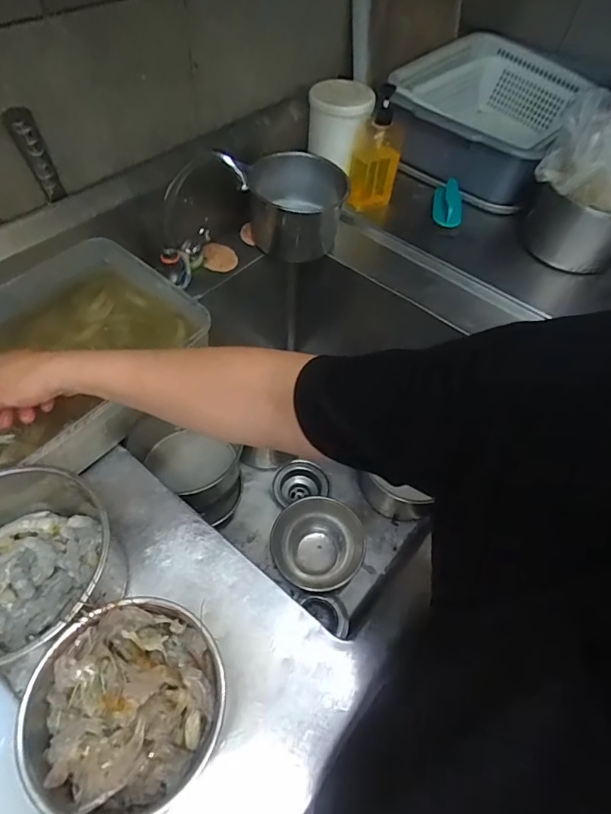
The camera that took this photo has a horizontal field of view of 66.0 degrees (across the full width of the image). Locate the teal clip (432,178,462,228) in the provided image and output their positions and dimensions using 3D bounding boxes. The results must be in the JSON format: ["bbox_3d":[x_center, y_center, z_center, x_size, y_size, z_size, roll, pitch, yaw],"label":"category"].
[{"bbox_3d":[0.275,-0.397,0.907,0.053,0.037,0.107,13,55,3],"label":"teal clip"}]

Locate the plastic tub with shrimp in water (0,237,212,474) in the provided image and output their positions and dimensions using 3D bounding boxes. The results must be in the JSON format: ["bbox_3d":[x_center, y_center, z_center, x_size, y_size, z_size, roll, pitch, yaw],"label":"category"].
[{"bbox_3d":[-0.323,-0.060,0.598,0.248,0.089,0.355,34,59,18],"label":"plastic tub with shrimp in water"}]

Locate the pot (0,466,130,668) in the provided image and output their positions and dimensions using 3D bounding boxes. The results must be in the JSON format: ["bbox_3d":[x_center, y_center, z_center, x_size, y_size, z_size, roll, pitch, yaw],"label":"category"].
[{"bbox_3d":[-0.281,0.166,0.459,0.177,0.111,0.166,3,55,-4],"label":"pot"}]

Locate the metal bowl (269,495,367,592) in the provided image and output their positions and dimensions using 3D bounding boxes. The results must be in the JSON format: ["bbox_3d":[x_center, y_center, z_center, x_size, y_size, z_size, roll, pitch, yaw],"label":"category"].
[{"bbox_3d":[0.018,0.264,0.876,0.161,0.081,0.148,3,55,-4],"label":"metal bowl"}]

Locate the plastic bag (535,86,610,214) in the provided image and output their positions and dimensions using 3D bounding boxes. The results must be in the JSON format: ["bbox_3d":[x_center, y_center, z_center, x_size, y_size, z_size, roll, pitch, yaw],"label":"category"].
[{"bbox_3d":[0.496,-0.411,0.759,0.181,0.119,0.139,10,55,1],"label":"plastic bag"}]

